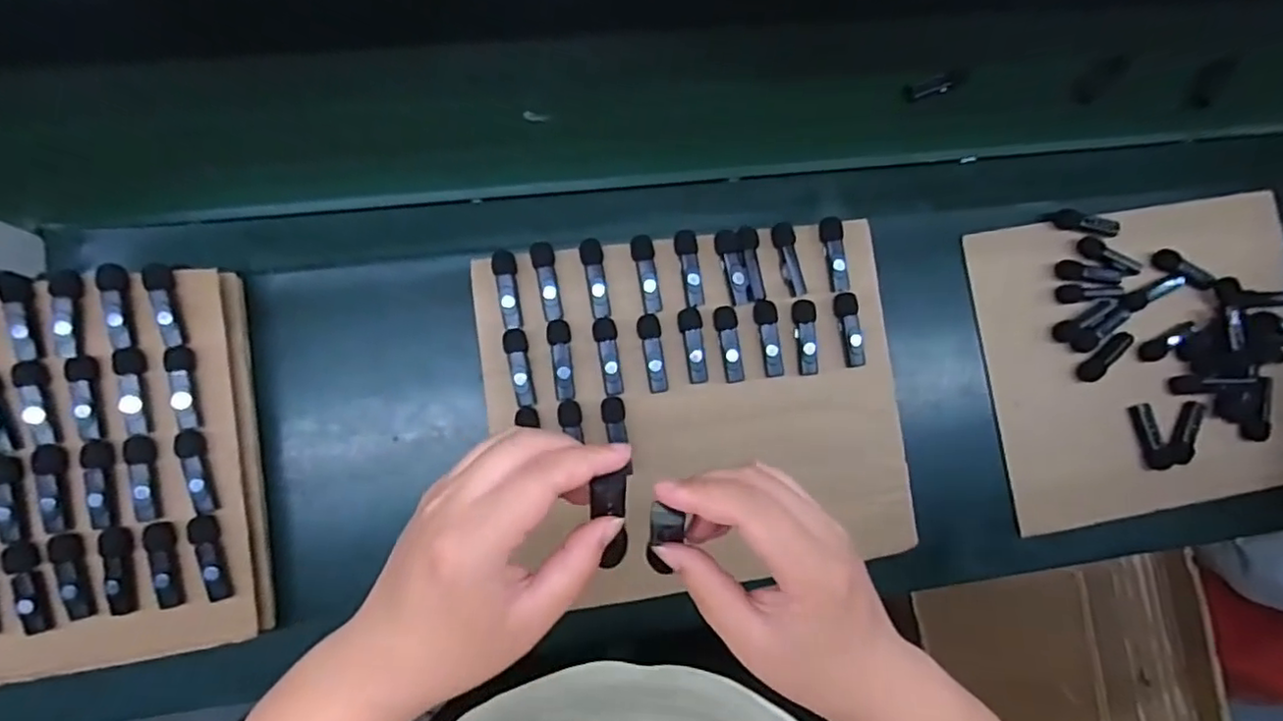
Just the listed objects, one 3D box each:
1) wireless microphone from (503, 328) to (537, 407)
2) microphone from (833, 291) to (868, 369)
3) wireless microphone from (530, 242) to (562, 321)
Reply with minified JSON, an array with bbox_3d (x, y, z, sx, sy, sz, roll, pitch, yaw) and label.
[{"bbox_3d":[-0.098,0.005,0.524,0.019,0.009,0.064,-13,84,-8],"label":"wireless microphone"},{"bbox_3d":[0.182,-0.027,0.554,0.020,0.010,0.065,-9,84,-8],"label":"microphone"},{"bbox_3d":[-0.078,-0.065,0.530,0.019,0.010,0.063,-8,83,-8],"label":"wireless microphone"}]

